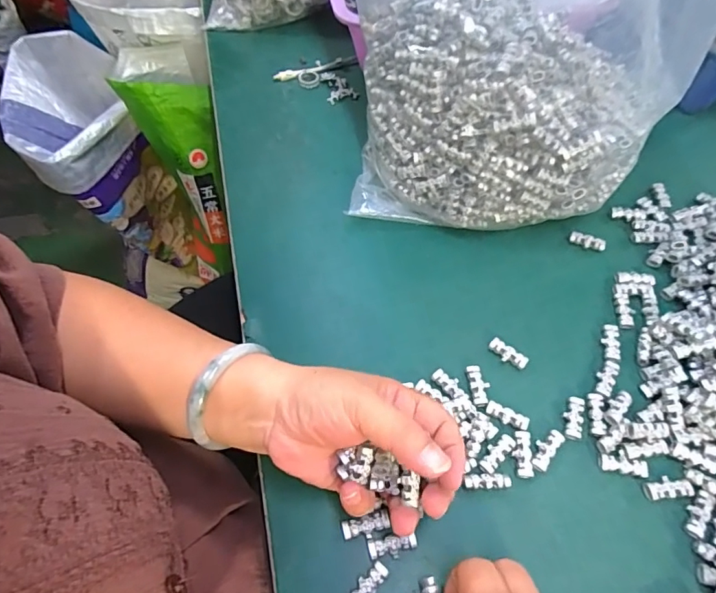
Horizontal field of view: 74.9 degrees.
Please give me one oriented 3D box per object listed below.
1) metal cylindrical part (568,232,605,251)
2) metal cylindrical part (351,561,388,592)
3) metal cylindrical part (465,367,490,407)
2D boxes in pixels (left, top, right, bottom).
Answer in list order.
[{"bbox_3d":[0.204,-0.049,0.416,0.030,0.008,0.011,22,60,11],"label":"metal cylindrical part"},{"bbox_3d":[0.005,0.173,0.278,0.011,0.006,0.029,39,67,20],"label":"metal cylindrical part"},{"bbox_3d":[0.090,0.065,0.343,0.015,0.004,0.030,-4,60,-3],"label":"metal cylindrical part"}]

